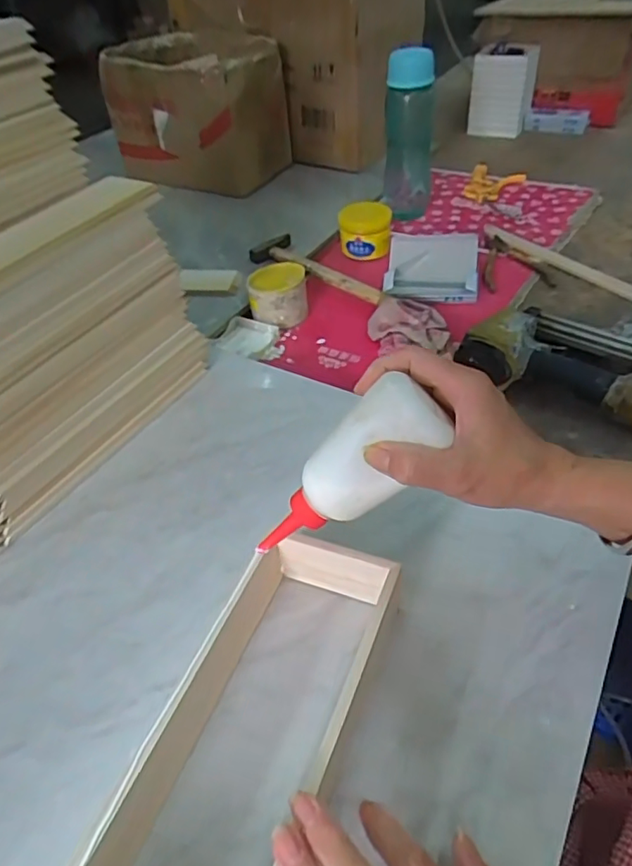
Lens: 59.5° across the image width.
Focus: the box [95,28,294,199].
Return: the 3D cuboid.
[{"bbox_3d":[-0.210,-0.593,1.019,0.311,0.199,0.213,18,50,22],"label":"box"}]

